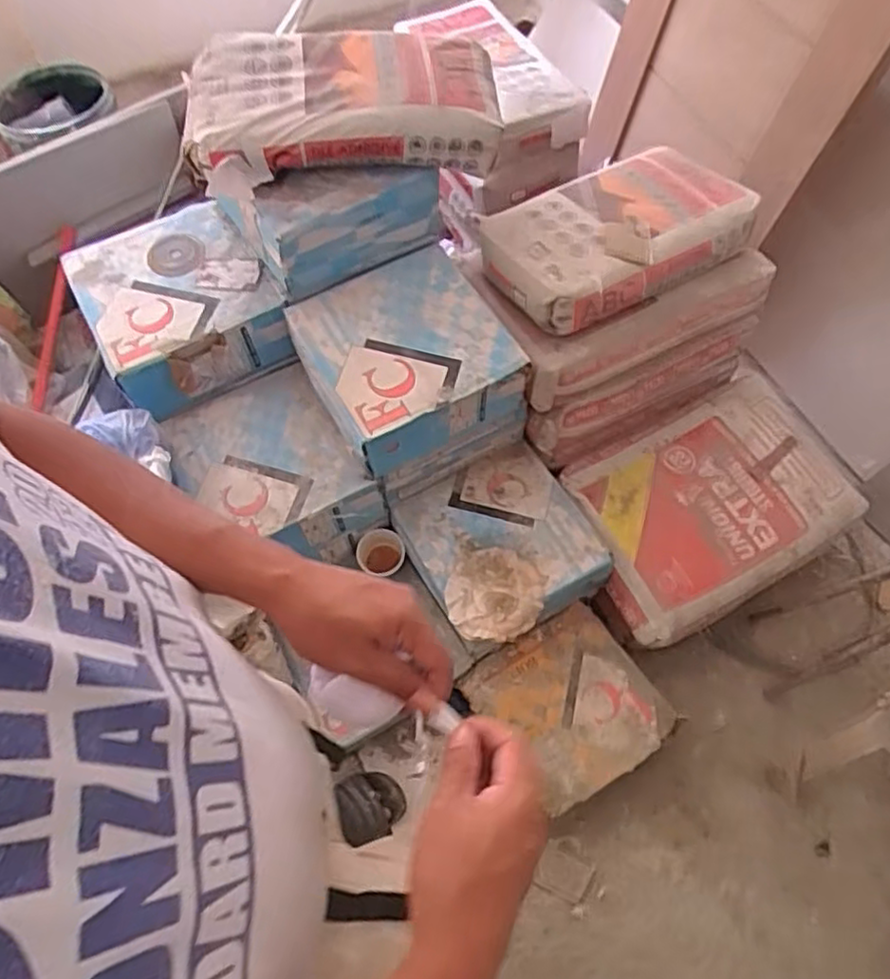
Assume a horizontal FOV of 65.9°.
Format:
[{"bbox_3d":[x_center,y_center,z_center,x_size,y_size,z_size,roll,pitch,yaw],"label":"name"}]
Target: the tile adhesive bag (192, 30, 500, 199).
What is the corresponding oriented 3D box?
[{"bbox_3d":[-0.157,-0.629,1.120,0.500,0.102,0.265,-7,64,-2],"label":"tile adhesive bag"}]

